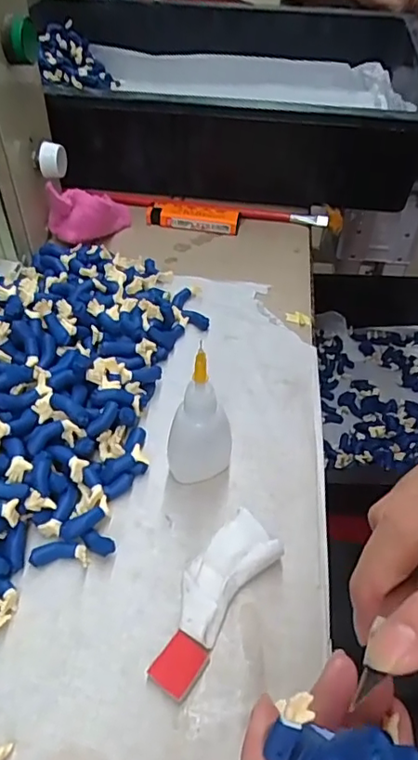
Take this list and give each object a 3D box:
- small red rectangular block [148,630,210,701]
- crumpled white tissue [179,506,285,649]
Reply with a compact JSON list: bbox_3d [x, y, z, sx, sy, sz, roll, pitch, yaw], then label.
[{"bbox_3d":[-0.012,0.123,0.239,0.018,0.005,0.023,25,51,21],"label":"small red rectangular block"},{"bbox_3d":[0.007,0.090,0.264,0.032,0.015,0.064,33,54,27],"label":"crumpled white tissue"}]

